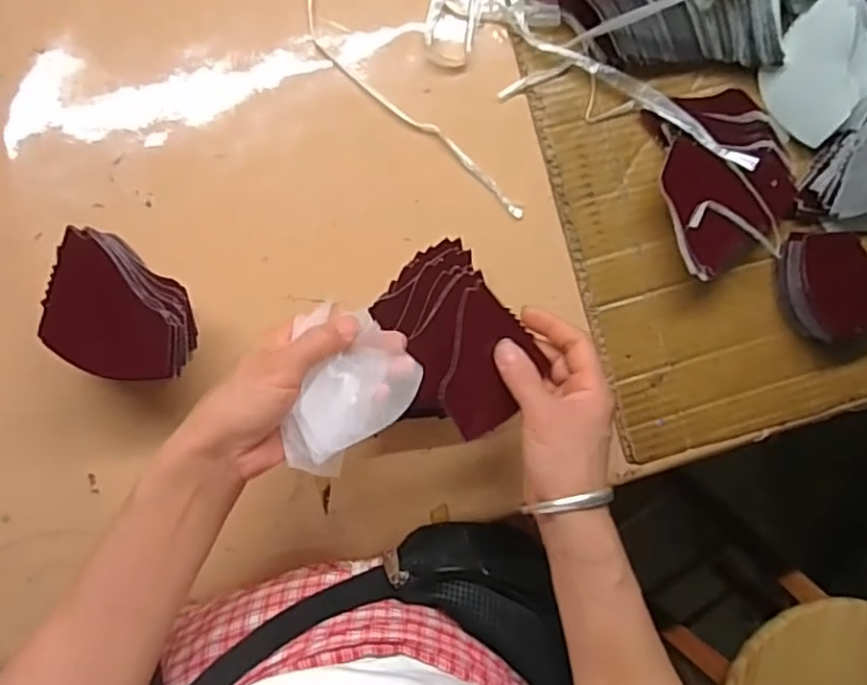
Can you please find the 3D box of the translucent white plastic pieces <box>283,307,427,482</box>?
[{"bbox_3d":[-0.047,0.030,0.387,0.074,0.031,0.098,4,91,-5],"label":"translucent white plastic pieces"}]

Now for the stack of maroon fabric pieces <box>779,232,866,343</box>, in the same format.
[{"bbox_3d":[0.332,-0.047,0.527,0.092,0.027,0.084,-6,91,-4],"label":"stack of maroon fabric pieces"}]

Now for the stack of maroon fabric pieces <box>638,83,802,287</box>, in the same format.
[{"bbox_3d":[0.234,-0.132,0.516,0.123,0.037,0.135,-19,92,-4],"label":"stack of maroon fabric pieces"}]

